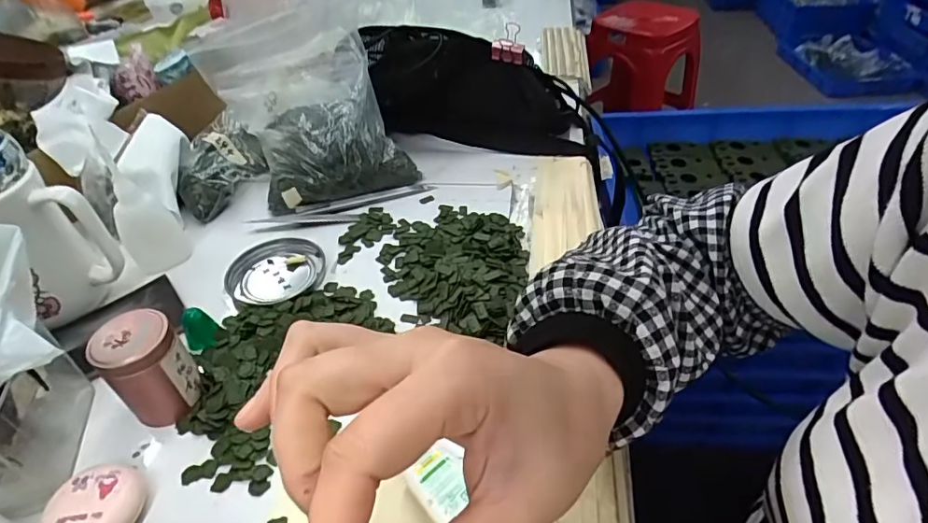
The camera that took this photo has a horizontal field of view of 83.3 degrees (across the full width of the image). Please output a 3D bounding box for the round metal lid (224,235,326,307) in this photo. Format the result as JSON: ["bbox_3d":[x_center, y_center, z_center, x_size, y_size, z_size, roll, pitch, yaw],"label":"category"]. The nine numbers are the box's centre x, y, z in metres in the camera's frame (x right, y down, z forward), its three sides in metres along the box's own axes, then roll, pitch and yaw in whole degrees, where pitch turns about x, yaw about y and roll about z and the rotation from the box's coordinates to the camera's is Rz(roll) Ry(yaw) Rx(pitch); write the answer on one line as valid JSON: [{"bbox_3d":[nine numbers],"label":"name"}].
[{"bbox_3d":[-0.159,0.009,0.441,0.079,0.014,0.069,-13,42,-11],"label":"round metal lid"}]

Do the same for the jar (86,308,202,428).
[{"bbox_3d":[-0.197,0.065,0.328,0.040,0.059,0.045,29,52,32],"label":"jar"}]

